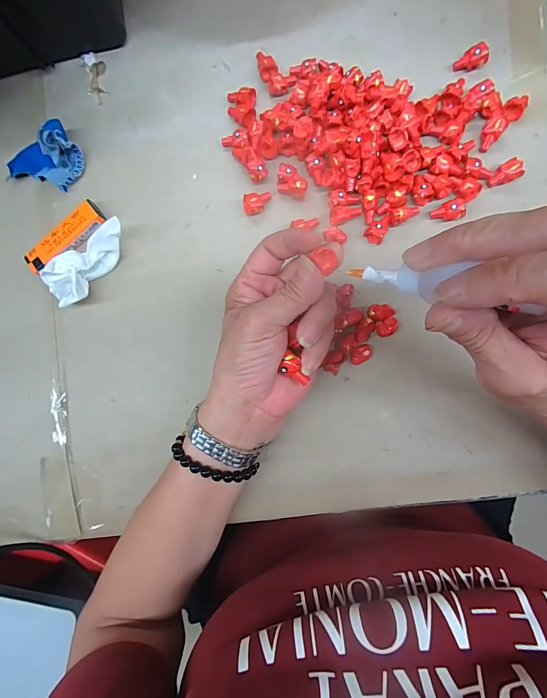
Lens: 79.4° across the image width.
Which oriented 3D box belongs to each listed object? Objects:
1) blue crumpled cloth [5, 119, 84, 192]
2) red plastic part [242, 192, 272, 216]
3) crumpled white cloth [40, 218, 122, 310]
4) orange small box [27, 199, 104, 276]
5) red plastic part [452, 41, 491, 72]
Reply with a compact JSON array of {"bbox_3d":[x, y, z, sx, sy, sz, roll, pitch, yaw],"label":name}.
[{"bbox_3d":[-0.214,-0.181,0.299,0.068,0.041,0.050,18,88,5],"label":"blue crumpled cloth"},{"bbox_3d":[-0.014,-0.130,0.295,0.025,0.013,0.018,-8,86,4],"label":"red plastic part"},{"bbox_3d":[-0.168,-0.081,0.290,0.042,0.034,0.083,33,90,6],"label":"crumpled white cloth"},{"bbox_3d":[-0.189,-0.099,0.302,0.081,0.016,0.027,-42,84,1],"label":"orange small box"},{"bbox_3d":[0.174,-0.255,0.290,0.024,0.013,0.016,-25,85,3],"label":"red plastic part"}]

